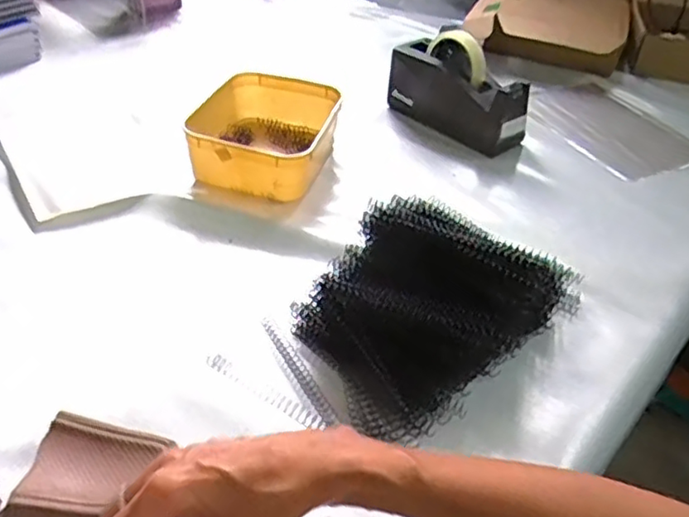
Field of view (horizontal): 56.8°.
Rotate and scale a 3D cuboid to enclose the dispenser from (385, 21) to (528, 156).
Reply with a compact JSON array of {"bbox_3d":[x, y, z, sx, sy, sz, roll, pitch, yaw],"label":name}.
[{"bbox_3d":[0.159,-0.242,0.879,0.065,0.116,0.198,-28,48,-35],"label":"dispenser"}]

